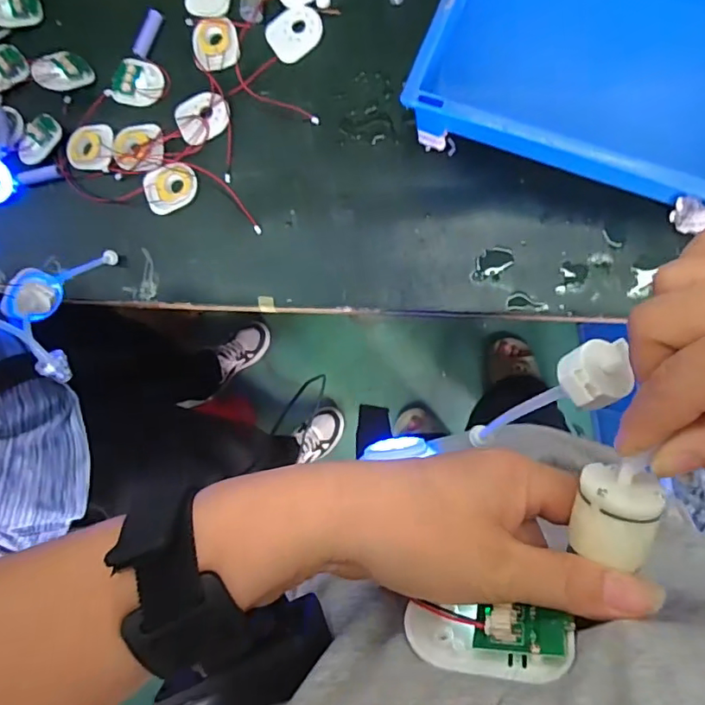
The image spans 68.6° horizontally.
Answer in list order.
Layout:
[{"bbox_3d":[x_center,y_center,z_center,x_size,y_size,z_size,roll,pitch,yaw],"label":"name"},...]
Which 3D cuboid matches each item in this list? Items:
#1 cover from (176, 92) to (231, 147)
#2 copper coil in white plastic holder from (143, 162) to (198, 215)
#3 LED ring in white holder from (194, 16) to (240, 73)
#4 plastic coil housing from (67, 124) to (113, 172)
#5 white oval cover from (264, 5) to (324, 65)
[{"bbox_3d":[-0.161,-0.253,0.555,0.058,0.004,0.052,-17,85,7],"label":"cover"},{"bbox_3d":[-0.197,-0.180,0.560,0.057,0.004,0.051,-17,85,7],"label":"copper coil in white plastic holder"},{"bbox_3d":[-0.149,-0.334,0.558,0.051,0.008,0.064,-8,86,7],"label":"LED ring in white holder"},{"bbox_3d":[-0.293,-0.229,0.576,0.054,0.004,0.051,0,87,8],"label":"plastic coil housing"},{"bbox_3d":[-0.062,-0.341,0.548,0.058,0.004,0.051,-35,83,5],"label":"white oval cover"}]

